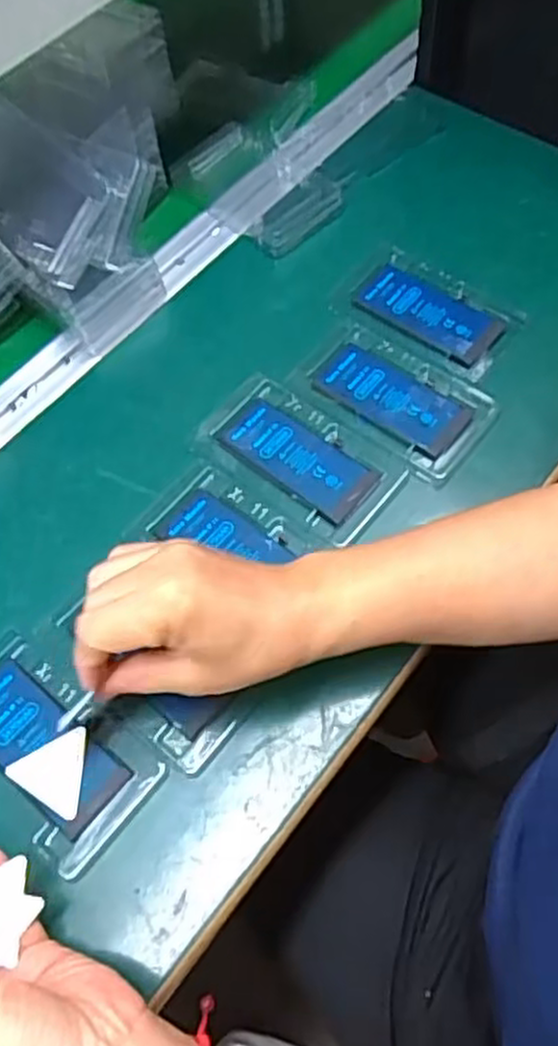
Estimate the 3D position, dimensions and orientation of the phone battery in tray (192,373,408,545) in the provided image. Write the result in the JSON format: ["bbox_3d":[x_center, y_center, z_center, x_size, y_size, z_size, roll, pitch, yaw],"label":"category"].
[{"bbox_3d":[0.010,-0.043,0.486,0.127,0.004,0.075,34,69,19],"label":"phone battery in tray"}]

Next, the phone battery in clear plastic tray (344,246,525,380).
[{"bbox_3d":[0.107,-0.151,0.536,0.111,0.004,0.069,33,69,18],"label":"phone battery in clear plastic tray"}]

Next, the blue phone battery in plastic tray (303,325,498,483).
[{"bbox_3d":[0.076,-0.083,0.503,0.121,0.004,0.073,33,69,18],"label":"blue phone battery in plastic tray"}]

